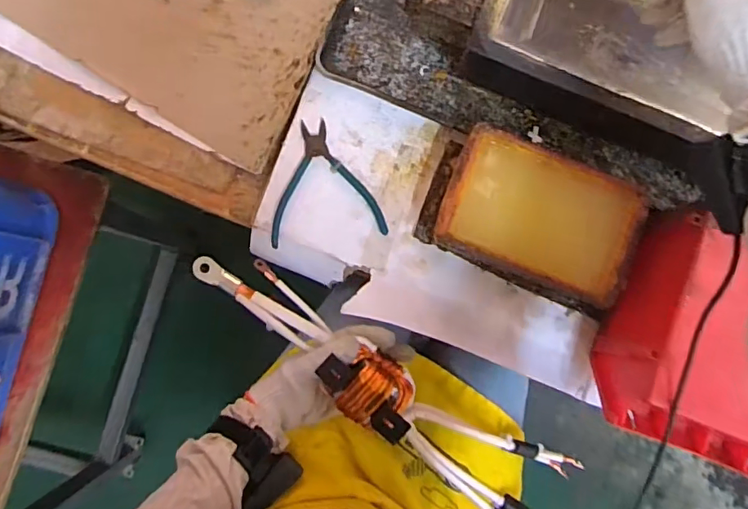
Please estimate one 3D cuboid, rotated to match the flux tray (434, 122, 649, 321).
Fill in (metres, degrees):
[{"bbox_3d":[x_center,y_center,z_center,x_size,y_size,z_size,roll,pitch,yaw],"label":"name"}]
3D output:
[{"bbox_3d":[0.172,-0.036,0.561,0.199,0.064,0.135,22,85,-2],"label":"flux tray"}]

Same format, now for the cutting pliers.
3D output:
[{"bbox_3d":[-0.058,-0.082,0.580,0.124,0.011,0.134,-8,86,-4],"label":"cutting pliers"}]

